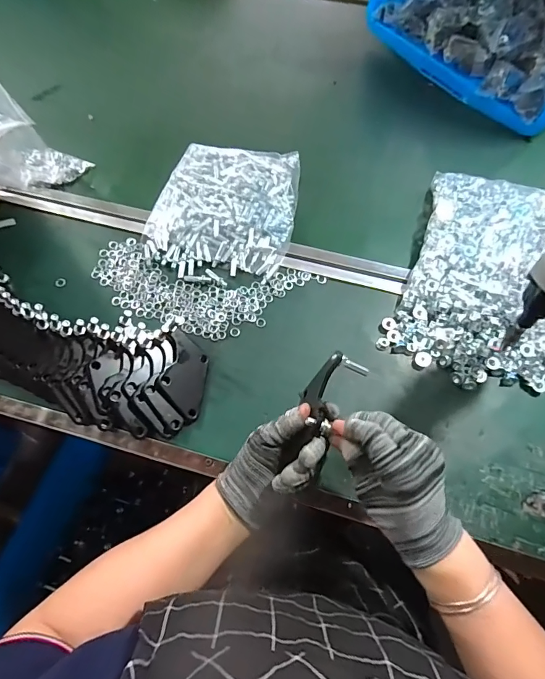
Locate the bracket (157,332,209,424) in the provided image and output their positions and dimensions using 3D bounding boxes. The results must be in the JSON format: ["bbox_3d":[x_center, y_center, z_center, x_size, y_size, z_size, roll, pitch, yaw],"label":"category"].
[{"bbox_3d":[-0.105,0.044,0.481,0.055,0.009,0.101,18,68,-21],"label":"bracket"}]

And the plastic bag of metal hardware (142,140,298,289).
[{"bbox_3d":[-0.068,-0.184,0.577,0.195,0.031,0.222,8,66,5],"label":"plastic bag of metal hardware"}]

